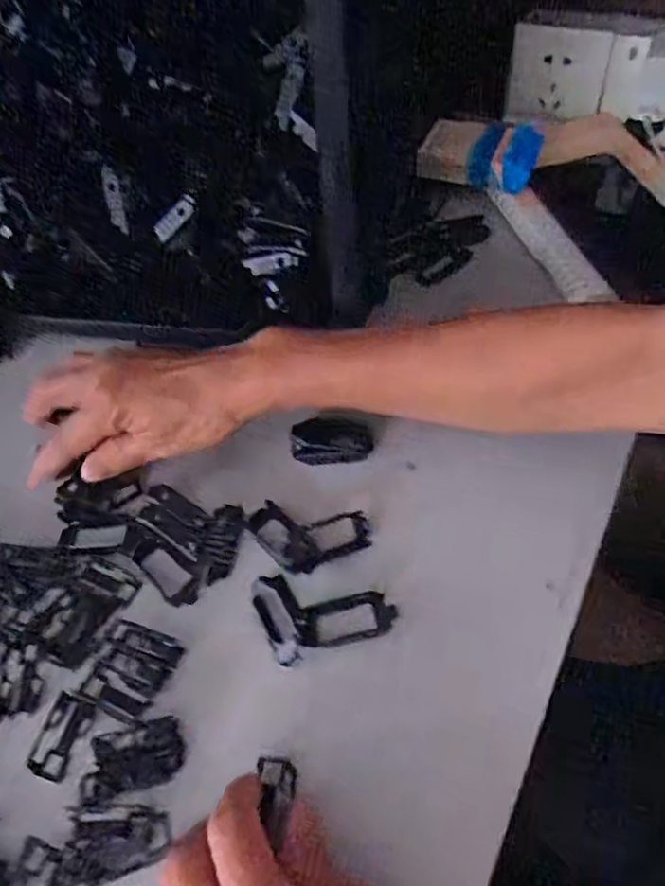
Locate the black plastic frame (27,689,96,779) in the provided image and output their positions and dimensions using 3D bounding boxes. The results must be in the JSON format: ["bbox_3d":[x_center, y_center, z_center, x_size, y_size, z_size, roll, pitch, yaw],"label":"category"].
[{"bbox_3d":[-0.139,0.149,0.319,0.024,0.006,0.039,12,59,12],"label":"black plastic frame"}]

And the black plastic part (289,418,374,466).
[{"bbox_3d":[-0.001,-0.001,0.399,0.050,0.013,0.025,-2,57,3],"label":"black plastic part"}]

